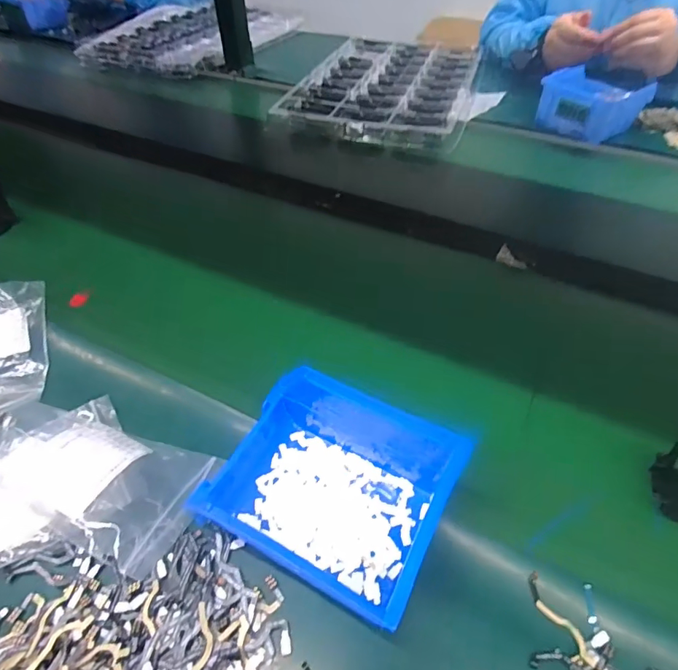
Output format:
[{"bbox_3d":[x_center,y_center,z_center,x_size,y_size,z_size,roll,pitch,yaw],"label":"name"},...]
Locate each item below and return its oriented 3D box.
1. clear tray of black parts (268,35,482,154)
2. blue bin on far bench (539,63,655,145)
[{"bbox_3d":[0.094,-0.478,0.841,0.304,0.023,0.481,12,50,11],"label":"clear tray of black parts"},{"bbox_3d":[0.392,-0.361,0.708,0.124,0.060,0.128,-32,56,-24],"label":"blue bin on far bench"}]

